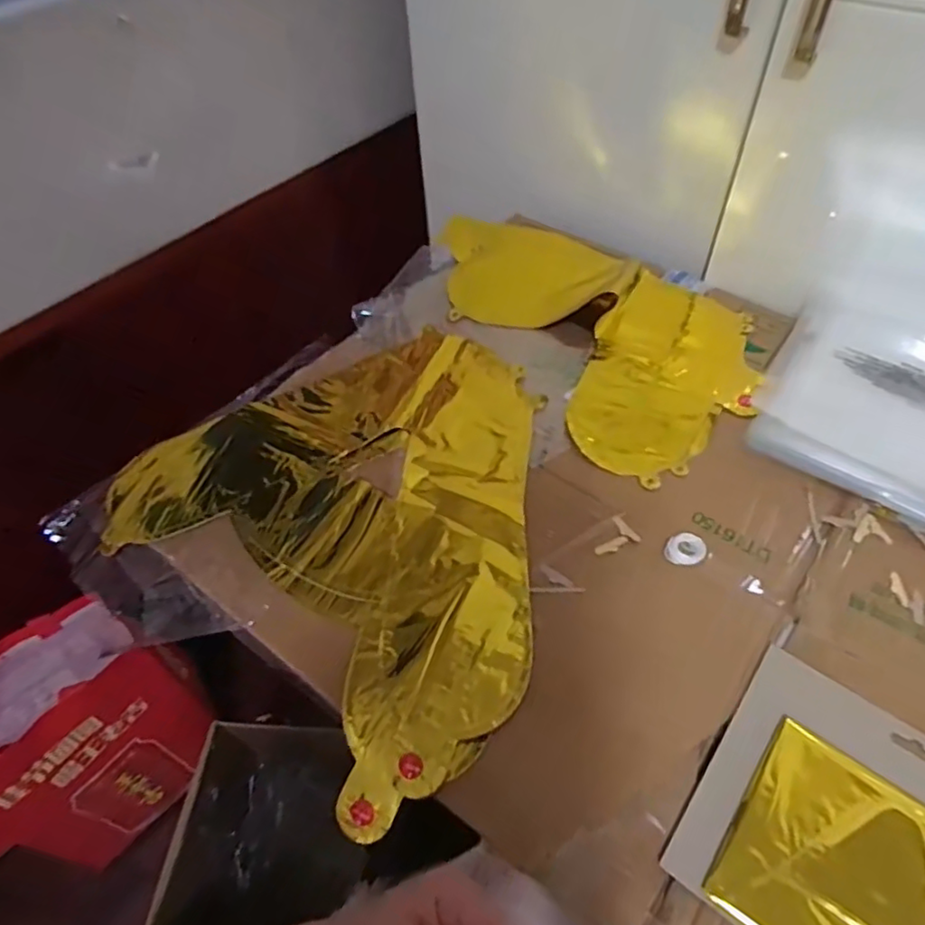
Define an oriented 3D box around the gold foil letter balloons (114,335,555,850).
[{"bbox_3d":[-0.064,0.026,0.529,0.372,0.011,0.342,35,60,27],"label":"gold foil letter balloons"}]

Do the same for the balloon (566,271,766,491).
[{"bbox_3d":[0.198,-0.091,0.607,0.150,0.011,0.272,15,53,14],"label":"balloon"}]

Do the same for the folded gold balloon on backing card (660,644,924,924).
[{"bbox_3d":[0.238,0.219,0.358,0.189,0.013,0.161,31,58,25],"label":"folded gold balloon on backing card"}]

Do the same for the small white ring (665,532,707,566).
[{"bbox_3d":[0.170,0.066,0.481,0.031,0.007,0.026,-37,59,-25],"label":"small white ring"}]

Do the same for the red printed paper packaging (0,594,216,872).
[{"bbox_3d":[-0.563,0.404,0.970,0.181,0.343,0.311,34,60,26],"label":"red printed paper packaging"}]

